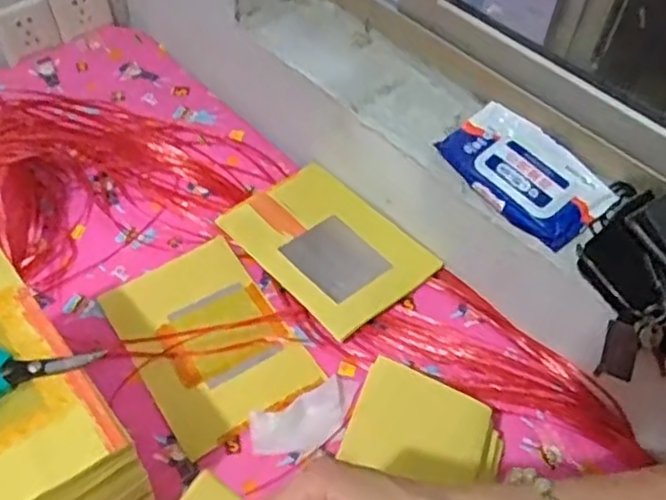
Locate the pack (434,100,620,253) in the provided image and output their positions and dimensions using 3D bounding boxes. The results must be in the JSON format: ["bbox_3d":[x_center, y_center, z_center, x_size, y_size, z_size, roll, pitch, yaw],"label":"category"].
[{"bbox_3d":[0.194,-0.082,0.691,0.095,0.033,0.174,-32,60,-26],"label":"pack"}]

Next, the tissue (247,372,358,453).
[{"bbox_3d":[-0.025,0.166,0.669,0.118,0.021,0.053,-23,56,-20],"label":"tissue"}]

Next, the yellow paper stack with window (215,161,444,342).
[{"bbox_3d":[-0.006,-0.011,0.802,0.160,0.021,0.222,-34,60,-27],"label":"yellow paper stack with window"}]

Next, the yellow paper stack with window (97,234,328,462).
[{"bbox_3d":[-0.139,0.095,0.737,0.157,0.011,0.232,-27,58,-23],"label":"yellow paper stack with window"}]

